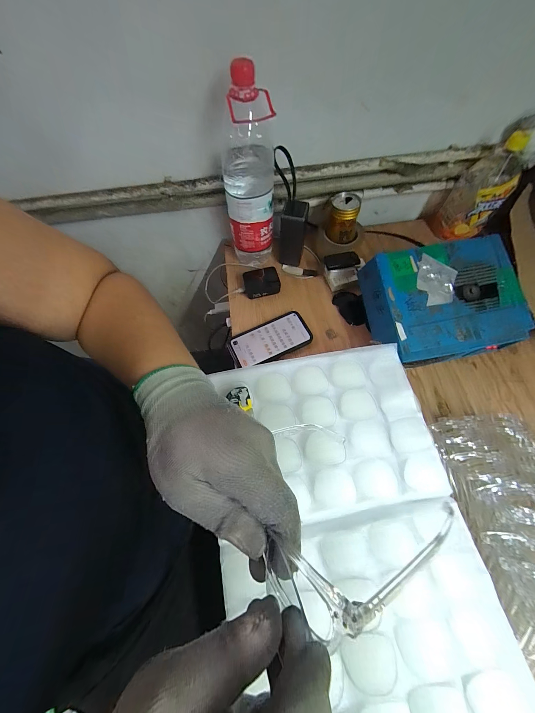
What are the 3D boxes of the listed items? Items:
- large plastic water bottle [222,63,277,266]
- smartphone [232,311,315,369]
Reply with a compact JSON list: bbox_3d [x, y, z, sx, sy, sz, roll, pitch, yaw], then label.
[{"bbox_3d":[-0.034,-0.308,0.472,0.090,0.319,0.090,-5,66,0],"label":"large plastic water bottle"},{"bbox_3d":[0.010,-0.032,0.513,0.158,0.018,0.080,-24,68,-8],"label":"smartphone"}]

